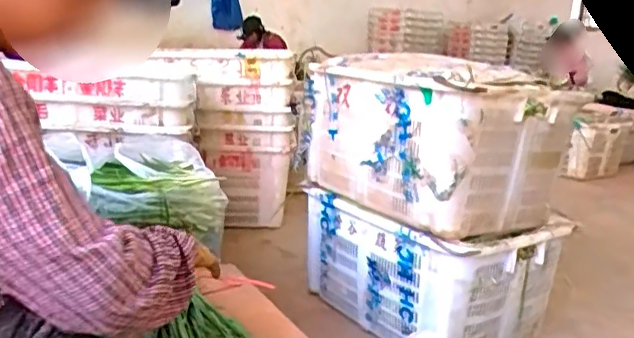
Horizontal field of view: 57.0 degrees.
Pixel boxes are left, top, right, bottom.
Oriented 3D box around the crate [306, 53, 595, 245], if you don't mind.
[{"bbox_3d":[0.296,-0.090,1.592,0.384,0.375,0.627,-10,19,-37],"label":"crate"}]

